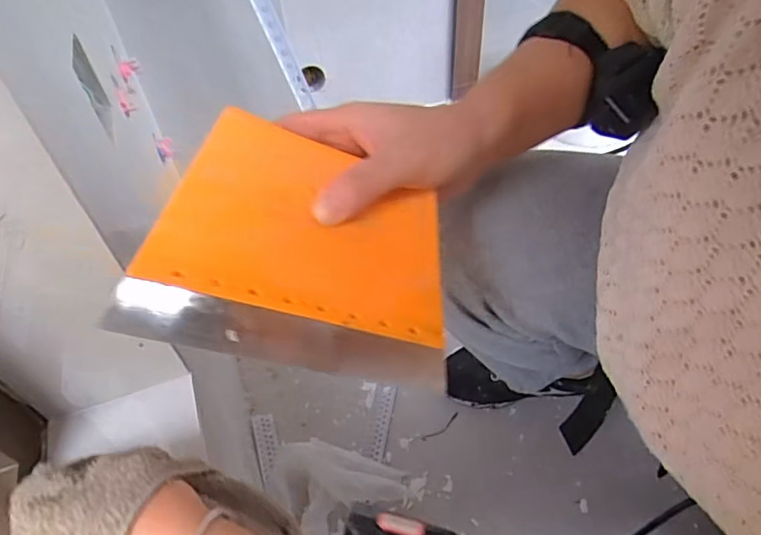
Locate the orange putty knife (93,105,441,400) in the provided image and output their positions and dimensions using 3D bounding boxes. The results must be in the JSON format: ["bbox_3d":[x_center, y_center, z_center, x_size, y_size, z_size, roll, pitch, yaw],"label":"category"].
[{"bbox_3d":[-0.035,-0.009,0.281,0.161,0.006,0.117,16,76,-21],"label":"orange putty knife"}]

